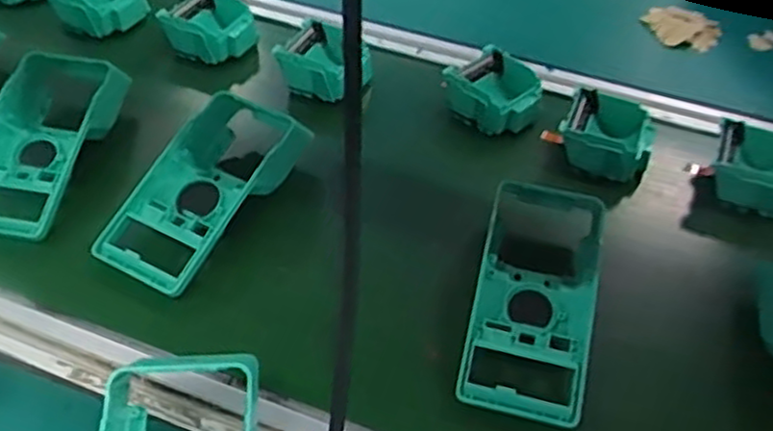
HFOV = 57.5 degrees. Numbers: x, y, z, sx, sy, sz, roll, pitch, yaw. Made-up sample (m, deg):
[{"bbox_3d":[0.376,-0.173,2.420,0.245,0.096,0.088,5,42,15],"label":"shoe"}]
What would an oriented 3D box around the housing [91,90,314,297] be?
[{"bbox_3d":[-0.141,-0.022,0.555,0.085,0.058,0.177,24,50,17],"label":"housing"}]

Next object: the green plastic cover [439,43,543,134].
[{"bbox_3d":[0.103,-0.116,0.667,0.082,0.038,0.081,31,52,23],"label":"green plastic cover"}]

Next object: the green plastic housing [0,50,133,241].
[{"bbox_3d":[-0.285,-0.060,0.582,0.090,0.049,0.176,10,47,5],"label":"green plastic housing"}]

